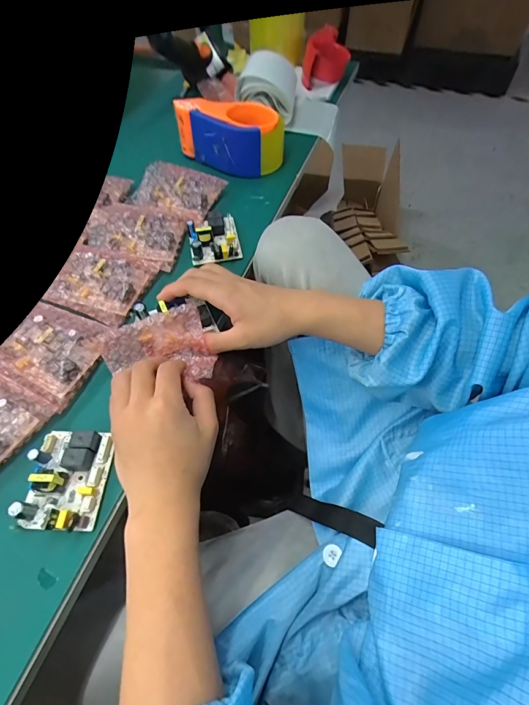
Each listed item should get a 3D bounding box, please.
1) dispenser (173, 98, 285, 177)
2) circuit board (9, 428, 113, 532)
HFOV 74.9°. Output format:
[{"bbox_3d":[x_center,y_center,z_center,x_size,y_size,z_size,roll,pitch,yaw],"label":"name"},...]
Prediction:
[{"bbox_3d":[-0.050,-0.329,0.525,0.149,0.080,0.080,30,64,19],"label":"dispenser"},{"bbox_3d":[-0.166,0.103,0.287,0.059,0.024,0.078,1,58,3],"label":"circuit board"}]

